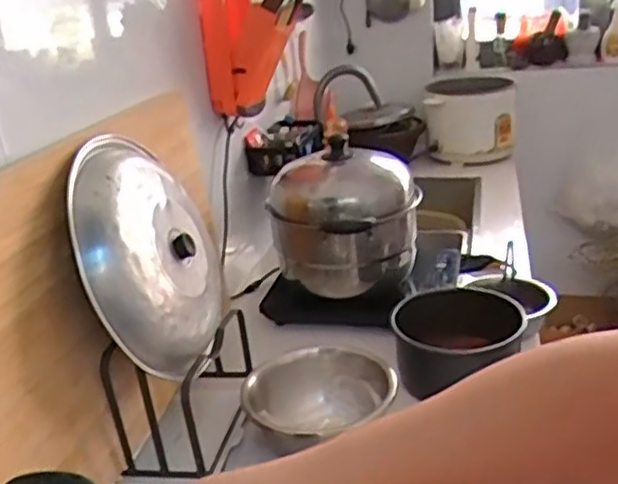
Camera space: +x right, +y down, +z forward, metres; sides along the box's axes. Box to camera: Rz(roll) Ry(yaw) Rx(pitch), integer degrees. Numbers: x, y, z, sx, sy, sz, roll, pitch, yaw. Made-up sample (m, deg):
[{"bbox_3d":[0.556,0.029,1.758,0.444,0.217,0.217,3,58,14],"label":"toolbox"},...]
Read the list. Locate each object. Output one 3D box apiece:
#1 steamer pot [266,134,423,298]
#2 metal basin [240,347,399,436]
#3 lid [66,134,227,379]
[{"bbox_3d":[0.051,-0.035,1.279,0.225,0.241,0.227,-5,22,2],"label":"steamer pot"},{"bbox_3d":[0.018,0.238,0.990,0.209,0.094,0.209,-5,22,2],"label":"metal basin"},{"bbox_3d":[-0.194,0.010,0.902,0.053,0.306,0.292,-21,30,25],"label":"lid"}]

